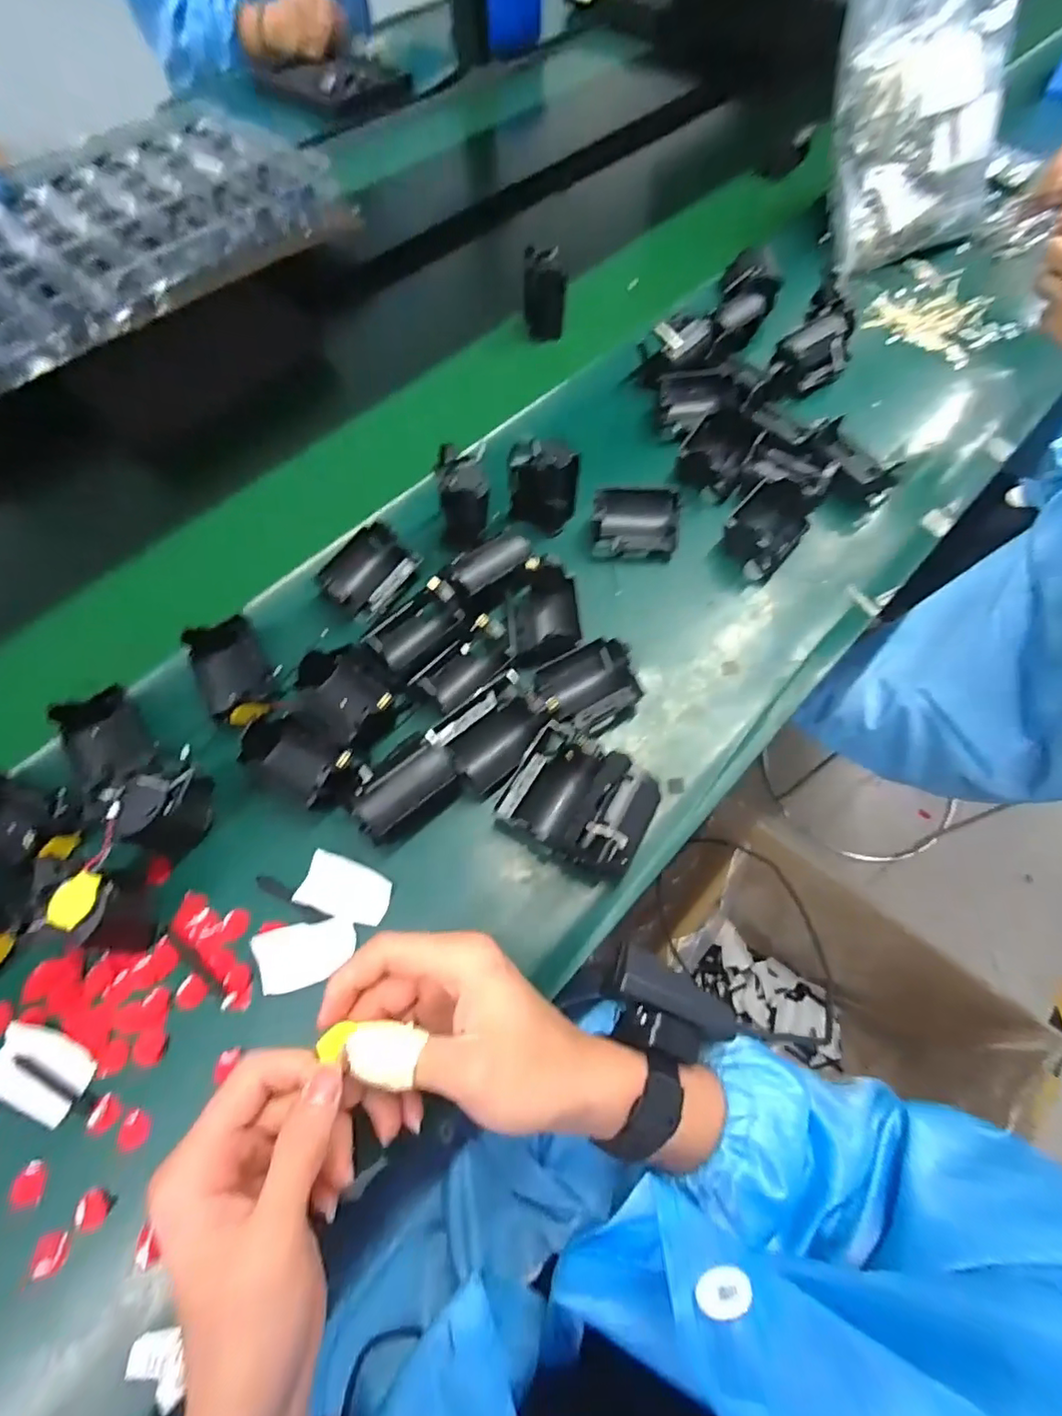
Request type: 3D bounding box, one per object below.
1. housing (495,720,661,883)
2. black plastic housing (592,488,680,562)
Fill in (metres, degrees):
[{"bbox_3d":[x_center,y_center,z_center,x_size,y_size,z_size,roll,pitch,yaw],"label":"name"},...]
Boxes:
[{"bbox_3d":[0.032,0.060,0.365,0.091,0.048,0.078,27,69,13],"label":"housing"},{"bbox_3d":[0.088,-0.160,0.478,0.070,0.034,0.057,3,66,3],"label":"black plastic housing"}]

